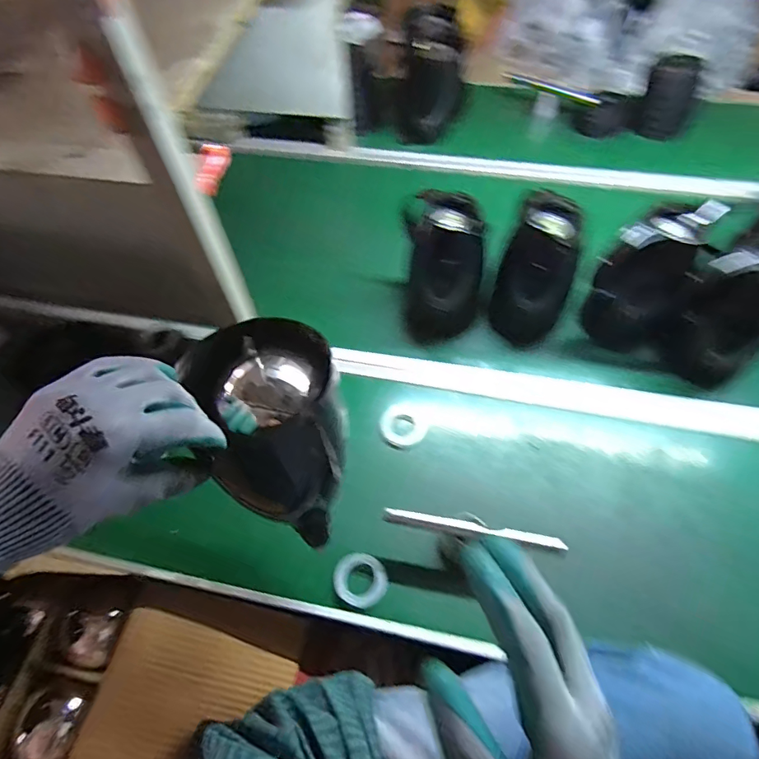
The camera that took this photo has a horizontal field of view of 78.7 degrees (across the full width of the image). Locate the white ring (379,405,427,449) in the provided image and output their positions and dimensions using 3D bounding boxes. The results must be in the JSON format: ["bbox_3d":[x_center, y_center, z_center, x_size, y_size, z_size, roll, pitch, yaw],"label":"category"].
[{"bbox_3d":[0.035,0.066,0.665,0.068,0.009,0.064,-1,57,1],"label":"white ring"}]

